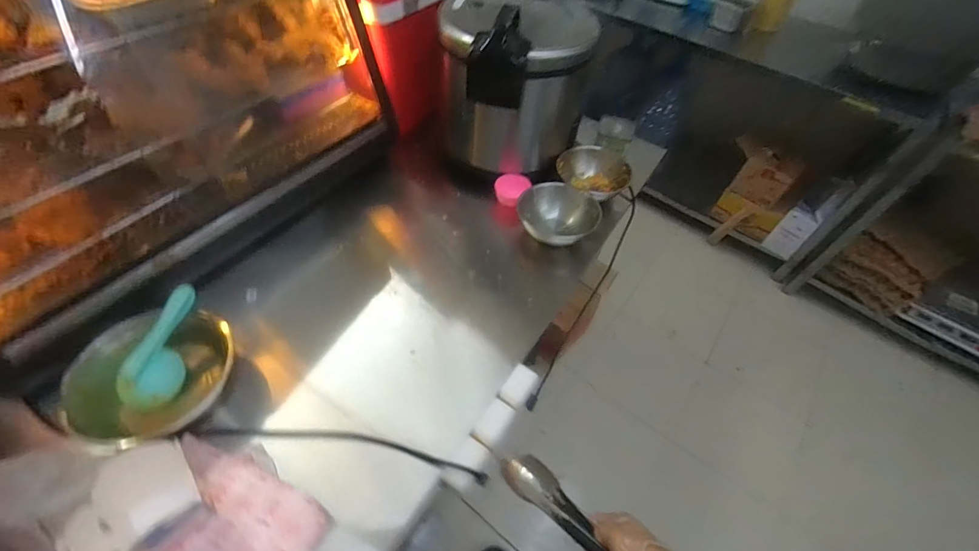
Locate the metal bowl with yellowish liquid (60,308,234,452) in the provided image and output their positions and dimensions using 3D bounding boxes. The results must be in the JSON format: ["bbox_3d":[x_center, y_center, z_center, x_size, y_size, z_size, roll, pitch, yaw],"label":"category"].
[{"bbox_3d":[-0.547,0.166,0.681,0.205,0.097,0.234,35,57,20],"label":"metal bowl with yellowish liquid"}]

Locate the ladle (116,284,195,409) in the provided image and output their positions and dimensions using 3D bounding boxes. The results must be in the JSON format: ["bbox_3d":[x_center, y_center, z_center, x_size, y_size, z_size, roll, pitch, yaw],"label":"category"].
[{"bbox_3d":[-0.556,0.117,0.698,0.083,0.056,0.203,7,74,0],"label":"ladle"}]

